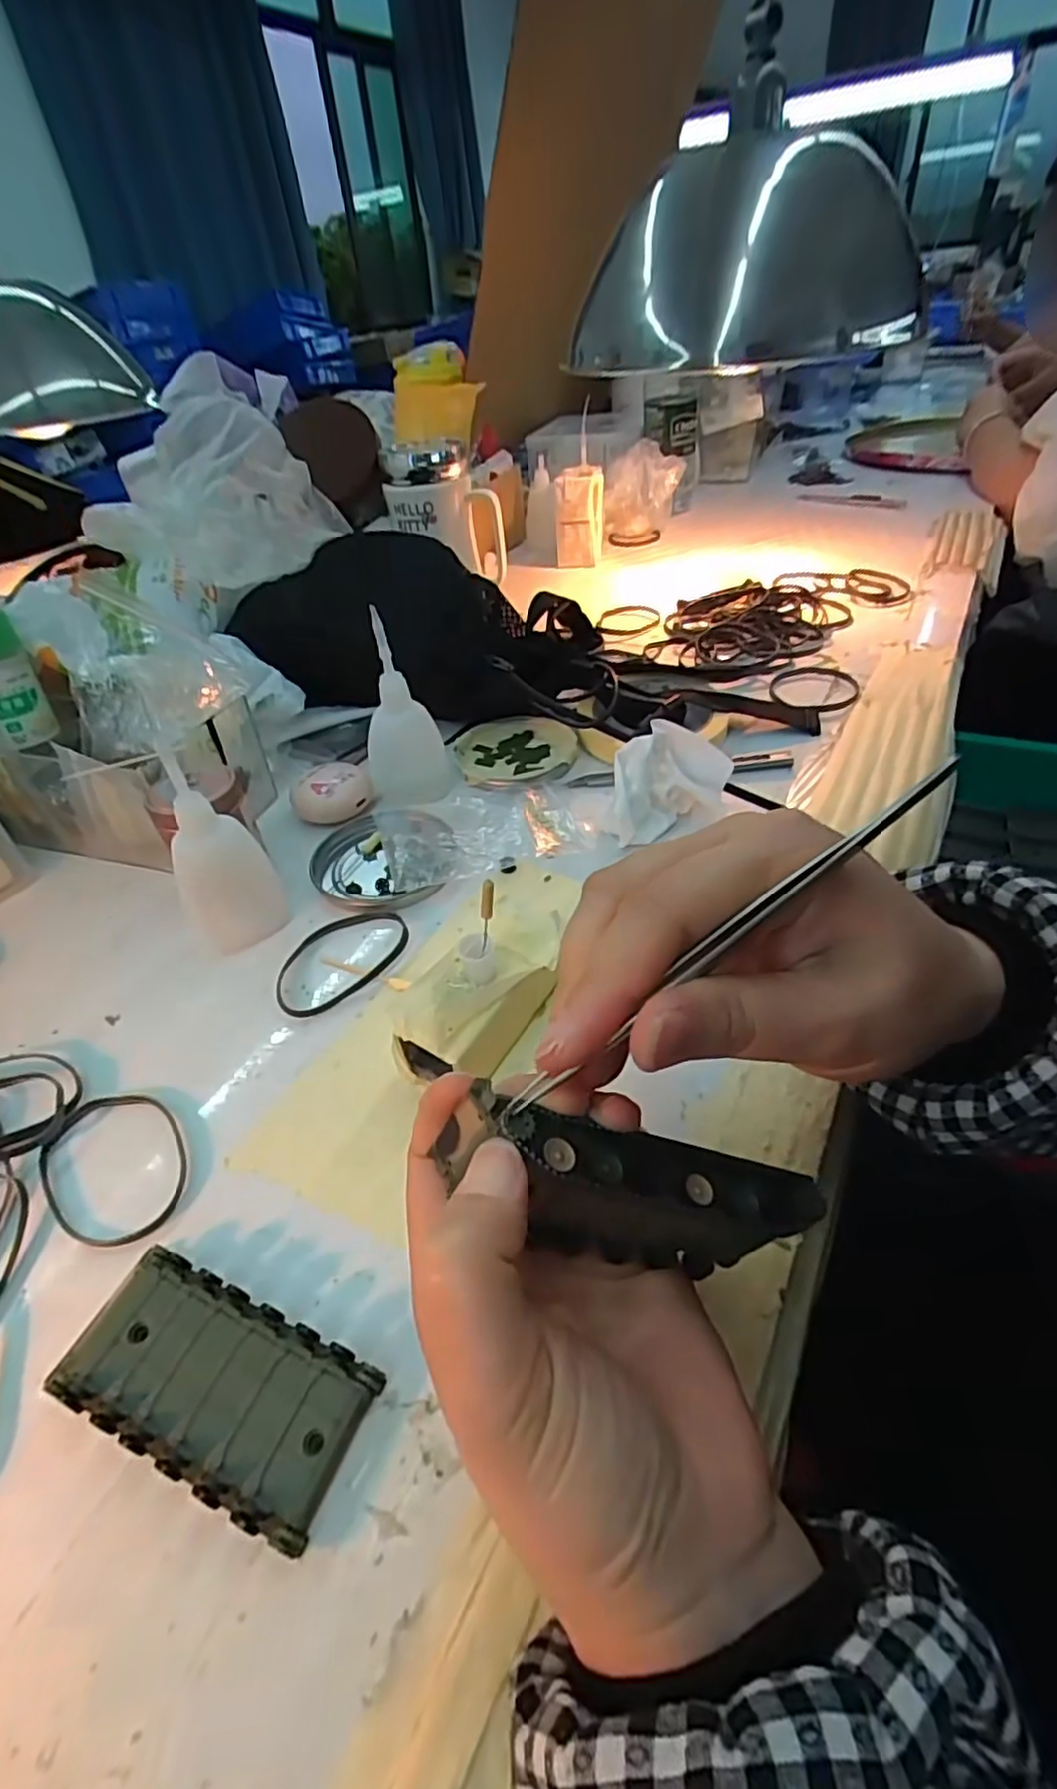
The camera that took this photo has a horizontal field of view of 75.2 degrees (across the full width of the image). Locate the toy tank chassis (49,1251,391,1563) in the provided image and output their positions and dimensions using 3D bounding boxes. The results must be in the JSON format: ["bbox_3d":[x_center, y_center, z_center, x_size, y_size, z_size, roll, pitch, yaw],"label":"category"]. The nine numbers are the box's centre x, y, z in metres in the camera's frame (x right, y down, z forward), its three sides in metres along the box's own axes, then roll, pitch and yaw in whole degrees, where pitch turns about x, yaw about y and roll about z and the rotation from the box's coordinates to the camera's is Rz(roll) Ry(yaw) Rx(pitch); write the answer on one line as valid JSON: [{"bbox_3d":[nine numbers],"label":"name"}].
[{"bbox_3d":[-0.094,0.142,0.202,0.096,0.014,0.043,13,46,20],"label":"toy tank chassis"}]

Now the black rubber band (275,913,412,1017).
[{"bbox_3d":[-0.091,0.030,0.331,0.069,0.007,0.047,-31,48,-25],"label":"black rubber band"}]

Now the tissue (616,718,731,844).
[{"bbox_3d":[0.077,-0.060,0.380,0.067,0.044,0.051,3,43,10],"label":"tissue"}]

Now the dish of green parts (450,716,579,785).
[{"bbox_3d":[-0.009,-0.094,0.455,0.079,0.013,0.076,-3,42,3],"label":"dish of green parts"}]

